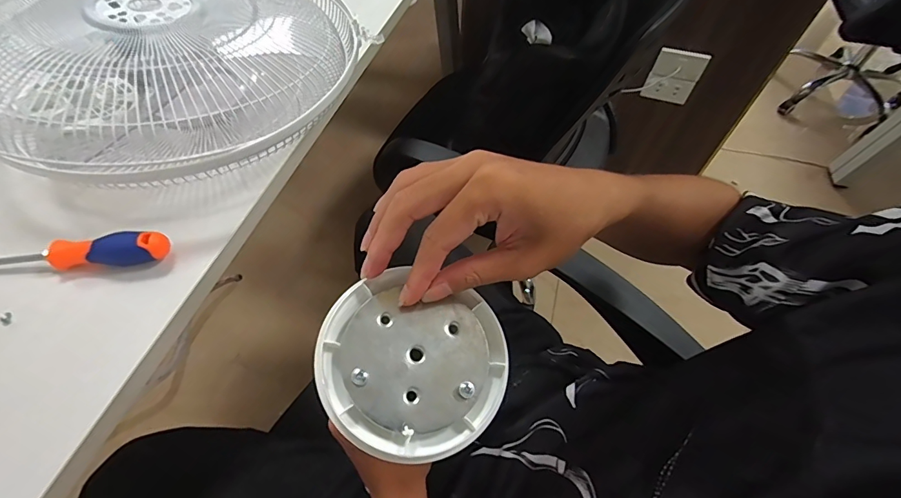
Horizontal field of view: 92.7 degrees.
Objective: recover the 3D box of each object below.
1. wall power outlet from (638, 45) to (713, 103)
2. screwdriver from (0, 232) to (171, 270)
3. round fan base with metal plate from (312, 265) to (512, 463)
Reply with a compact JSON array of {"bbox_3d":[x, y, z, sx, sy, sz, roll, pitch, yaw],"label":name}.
[{"bbox_3d":[0.627,-0.482,1.201,0.135,0.151,0.028,12,56,5],"label":"wall power outlet"},{"bbox_3d":[-0.377,0.004,0.423,0.184,0.032,0.026,-3,56,-5],"label":"screwdriver"},{"bbox_3d":[-0.019,0.062,0.239,0.100,0.026,0.093,1,55,-2],"label":"round fan base with metal plate"}]

